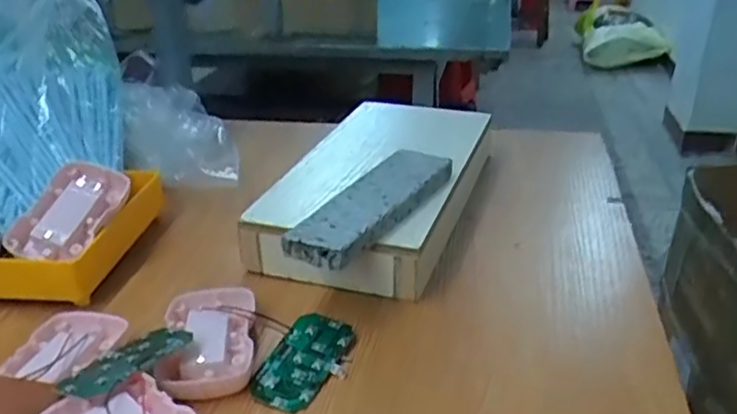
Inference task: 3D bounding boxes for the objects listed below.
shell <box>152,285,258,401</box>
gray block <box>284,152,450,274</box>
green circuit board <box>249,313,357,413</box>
[{"bbox_3d":[-0.096,0.080,0.398,0.054,0.018,0.090,-6,27,-7],"label":"shell"},{"bbox_3d":[0.004,-0.003,0.457,0.048,0.020,0.149,15,31,30],"label":"gray block"},{"bbox_3d":[-0.036,0.091,0.386,0.043,0.005,0.072,18,40,23],"label":"green circuit board"}]

